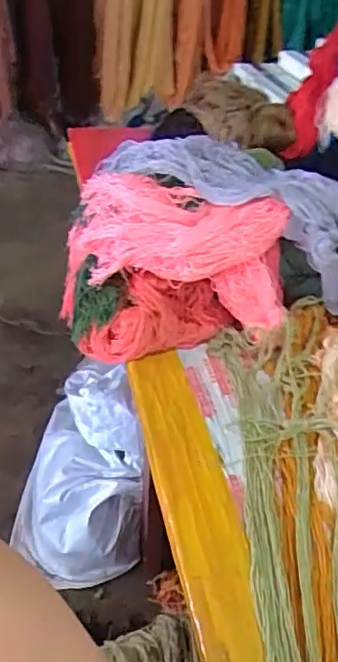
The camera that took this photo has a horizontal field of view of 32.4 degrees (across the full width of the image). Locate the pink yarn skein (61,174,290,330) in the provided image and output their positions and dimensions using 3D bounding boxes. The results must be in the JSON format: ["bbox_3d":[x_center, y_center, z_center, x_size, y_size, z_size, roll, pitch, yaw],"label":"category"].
[{"bbox_3d":[0.005,-0.100,0.723,0.268,0.132,0.170,3,38,-2],"label":"pink yarn skein"}]

